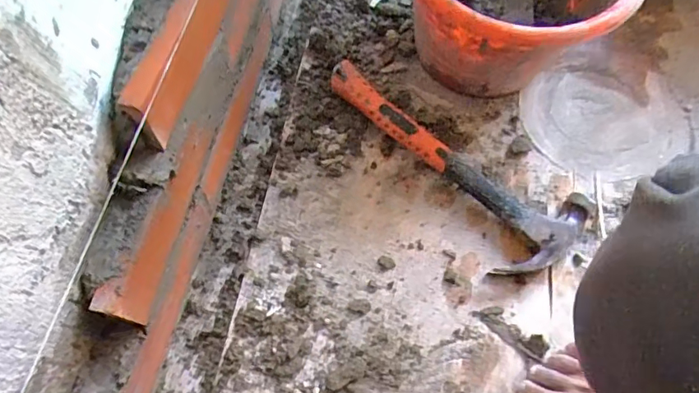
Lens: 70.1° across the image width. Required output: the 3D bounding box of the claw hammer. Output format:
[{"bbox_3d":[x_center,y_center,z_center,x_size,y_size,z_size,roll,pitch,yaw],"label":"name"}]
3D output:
[{"bbox_3d":[0.111,-0.048,0.543,0.118,0.037,0.310,-40,74,-16],"label":"claw hammer"}]

